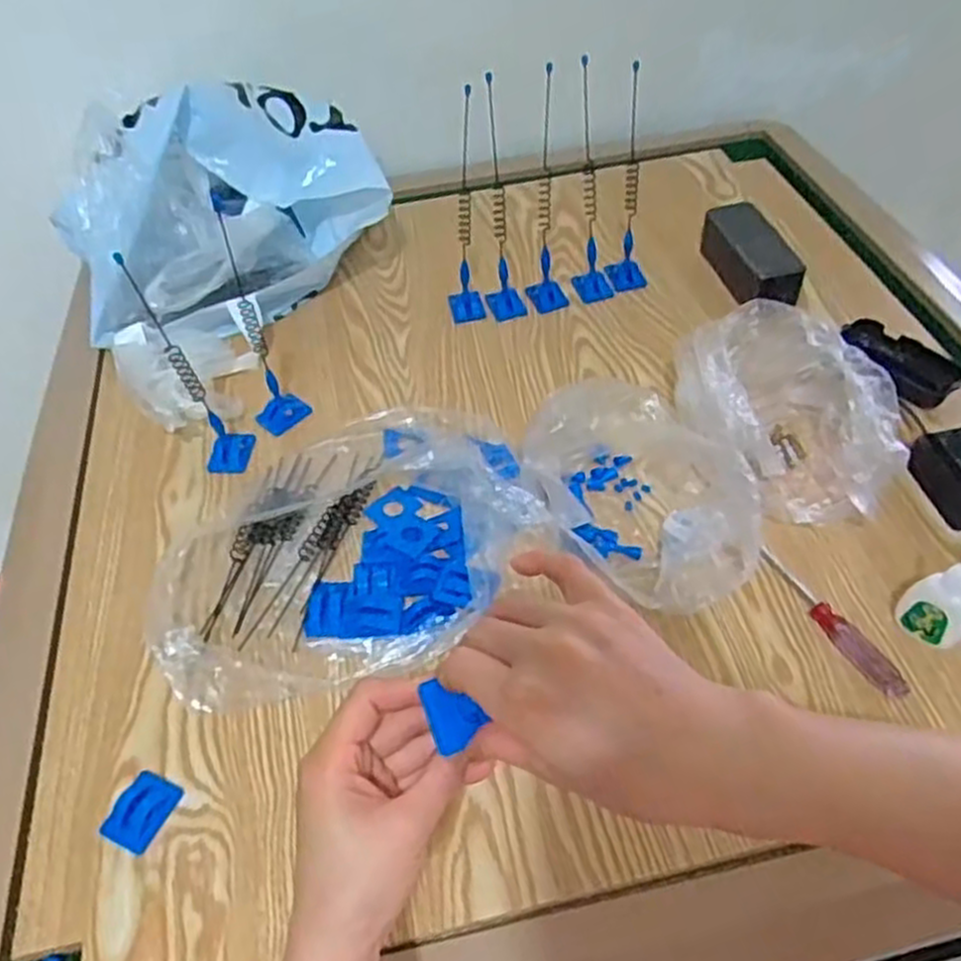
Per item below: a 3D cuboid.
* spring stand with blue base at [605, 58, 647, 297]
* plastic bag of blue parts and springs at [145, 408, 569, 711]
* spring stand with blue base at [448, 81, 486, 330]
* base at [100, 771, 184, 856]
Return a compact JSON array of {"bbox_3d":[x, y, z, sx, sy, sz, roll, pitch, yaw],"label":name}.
[{"bbox_3d":[0.149,-0.278,0.773,0.042,0.200,0.045,4,50,8],"label":"spring stand with blue base"},{"bbox_3d":[-0.107,0.023,0.608,0.290,0.090,0.250,-17,50,-11],"label":"plastic bag of blue parts and springs"},{"bbox_3d":[-0.019,-0.249,0.750,0.036,0.217,0.040,-8,49,-2],"label":"spring stand with blue base"},{"bbox_3d":[-0.217,0.212,0.511,0.035,0.005,0.046,19,53,20],"label":"base"}]

